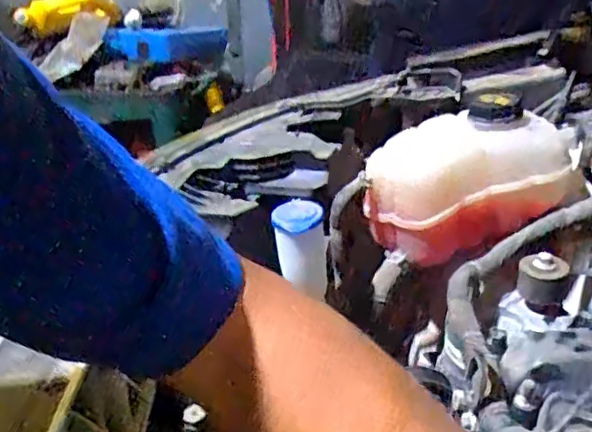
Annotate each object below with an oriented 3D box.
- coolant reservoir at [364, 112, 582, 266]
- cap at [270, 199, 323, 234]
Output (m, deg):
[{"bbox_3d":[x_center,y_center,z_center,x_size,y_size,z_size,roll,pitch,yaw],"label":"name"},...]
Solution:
[{"bbox_3d":[0.201,-0.036,0.767,0.231,0.137,0.129,-1,28,7],"label":"coolant reservoir"},{"bbox_3d":[0.000,-0.001,0.669,0.052,0.020,0.044,-4,27,1],"label":"cap"}]

